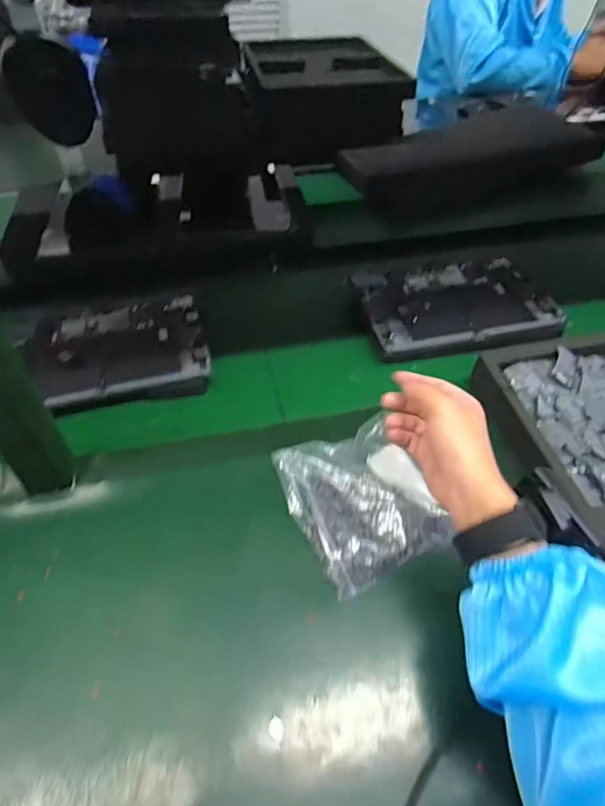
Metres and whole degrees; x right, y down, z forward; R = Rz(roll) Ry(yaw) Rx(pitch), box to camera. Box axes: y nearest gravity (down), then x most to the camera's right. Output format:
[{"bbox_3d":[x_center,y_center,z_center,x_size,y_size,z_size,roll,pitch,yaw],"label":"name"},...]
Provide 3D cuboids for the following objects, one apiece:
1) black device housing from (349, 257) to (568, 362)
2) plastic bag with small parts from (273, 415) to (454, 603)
[{"bbox_3d":[0.211,-0.129,0.679,0.252,0.023,0.187,-7,49,-7],"label":"black device housing"},{"bbox_3d":[0.058,0.088,0.491,0.130,0.036,0.151,-21,51,-18],"label":"plastic bag with small parts"}]

